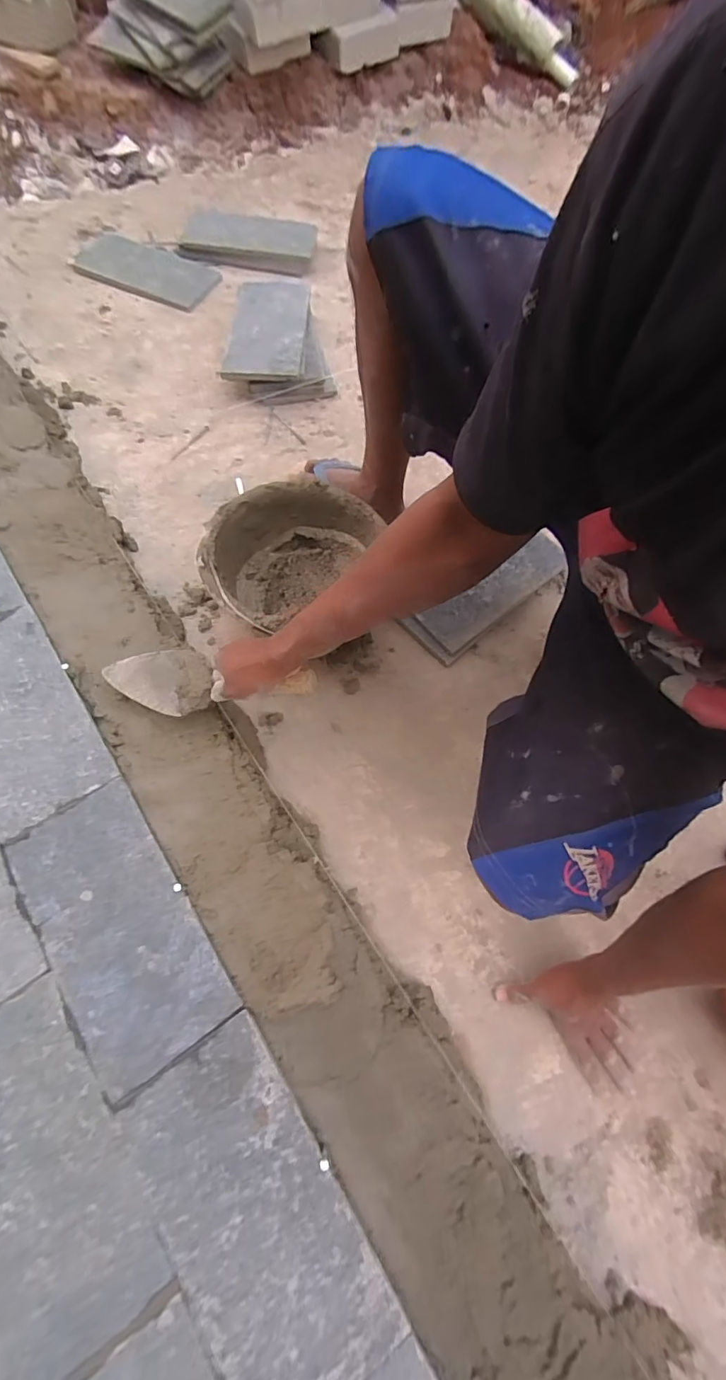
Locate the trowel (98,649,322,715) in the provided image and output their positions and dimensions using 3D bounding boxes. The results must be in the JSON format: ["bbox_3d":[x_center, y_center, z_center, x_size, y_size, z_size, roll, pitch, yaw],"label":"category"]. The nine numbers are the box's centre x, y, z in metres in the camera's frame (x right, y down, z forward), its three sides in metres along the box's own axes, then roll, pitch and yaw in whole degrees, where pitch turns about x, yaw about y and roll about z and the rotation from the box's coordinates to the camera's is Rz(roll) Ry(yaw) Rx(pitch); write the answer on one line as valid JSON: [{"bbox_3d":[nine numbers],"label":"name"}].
[{"bbox_3d":[-0.194,-0.014,0.630,0.298,0.040,0.089,3,63,23],"label":"trowel"}]

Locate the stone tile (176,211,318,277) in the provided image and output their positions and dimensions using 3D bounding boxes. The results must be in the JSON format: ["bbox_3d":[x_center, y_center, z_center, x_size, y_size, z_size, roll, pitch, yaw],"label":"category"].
[{"bbox_3d":[-0.278,-1.087,1.204,0.316,0.033,0.191,2,66,-2],"label":"stone tile"}]

